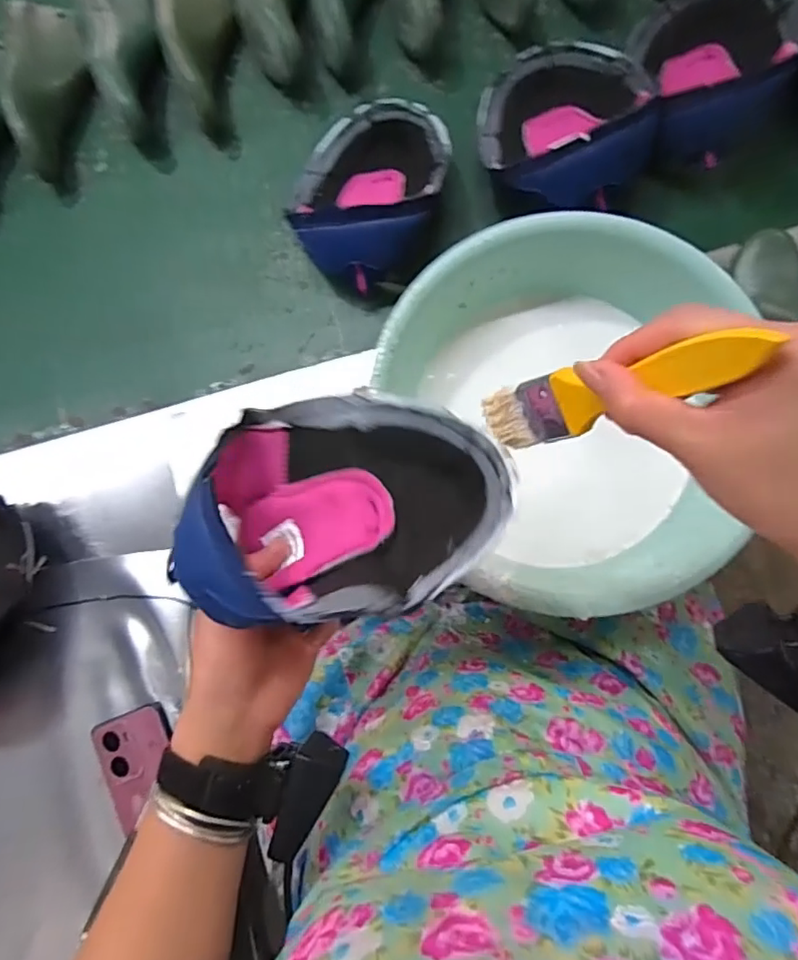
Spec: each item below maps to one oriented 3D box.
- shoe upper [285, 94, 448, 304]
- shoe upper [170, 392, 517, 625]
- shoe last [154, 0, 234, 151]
[{"bbox_3d":[-0.027,-0.295,0.582,0.156,0.082,0.203,16,87,4],"label":"shoe upper"},{"bbox_3d":[-0.035,0.025,0.342,0.195,0.090,0.159,0,49,1],"label":"shoe upper"},{"bbox_3d":[-0.212,-0.472,0.613,0.080,0.065,0.201,-17,85,2],"label":"shoe last"}]

